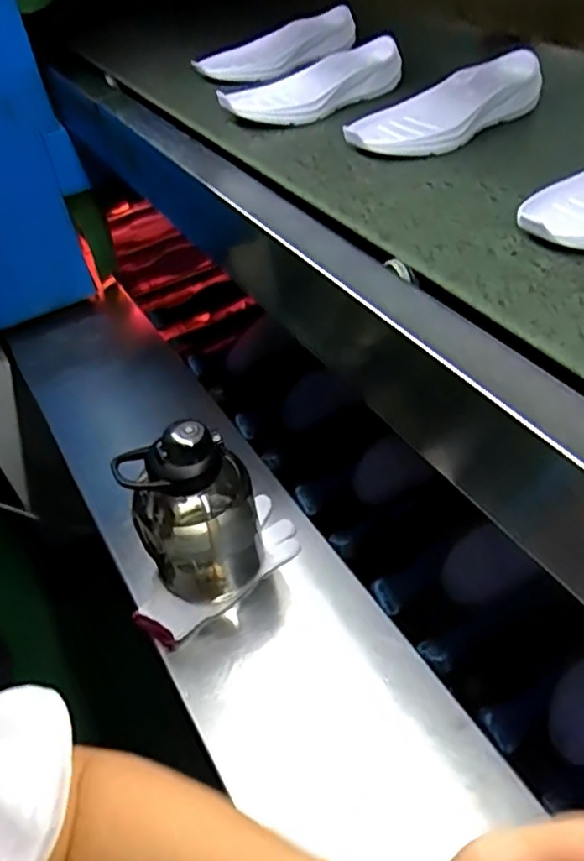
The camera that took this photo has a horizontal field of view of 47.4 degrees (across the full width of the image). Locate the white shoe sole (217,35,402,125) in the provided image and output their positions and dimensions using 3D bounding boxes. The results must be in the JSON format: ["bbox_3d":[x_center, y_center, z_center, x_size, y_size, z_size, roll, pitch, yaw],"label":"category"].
[{"bbox_3d":[0.025,-0.391,0.747,0.224,0.034,0.100,-26,47,-19],"label":"white shoe sole"}]

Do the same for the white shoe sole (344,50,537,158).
[{"bbox_3d":[0.147,-0.322,0.666,0.219,0.042,0.099,-32,49,-24],"label":"white shoe sole"}]

